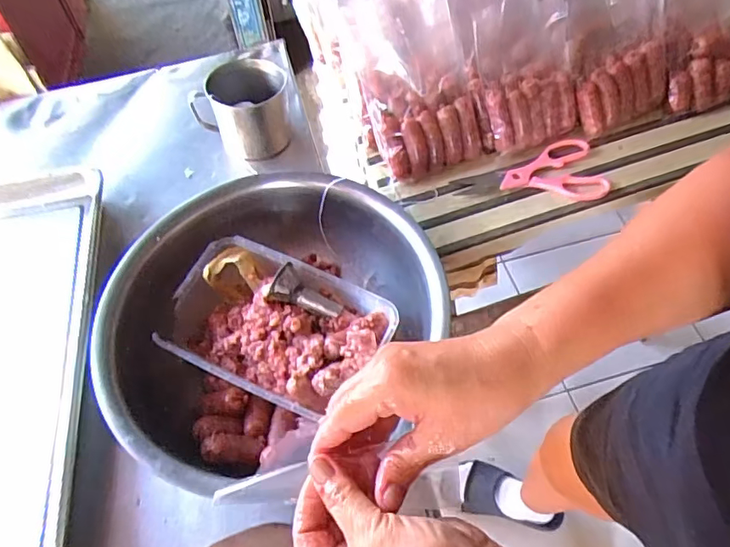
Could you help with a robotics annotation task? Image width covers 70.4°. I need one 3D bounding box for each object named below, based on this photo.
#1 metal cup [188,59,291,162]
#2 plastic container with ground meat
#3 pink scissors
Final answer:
[{"bbox_3d":[-0.193,-0.263,0.811,0.141,0.107,0.134,-1,58,2],"label":"metal cup"},{"bbox_3d":[-0.102,0.067,0.617,0.255,0.072,0.164,22,61,16],"label":"plastic container with ground meat"},{"bbox_3d":[0.220,-0.130,0.697,0.194,0.011,0.098,-9,58,-3],"label":"pink scissors"}]

